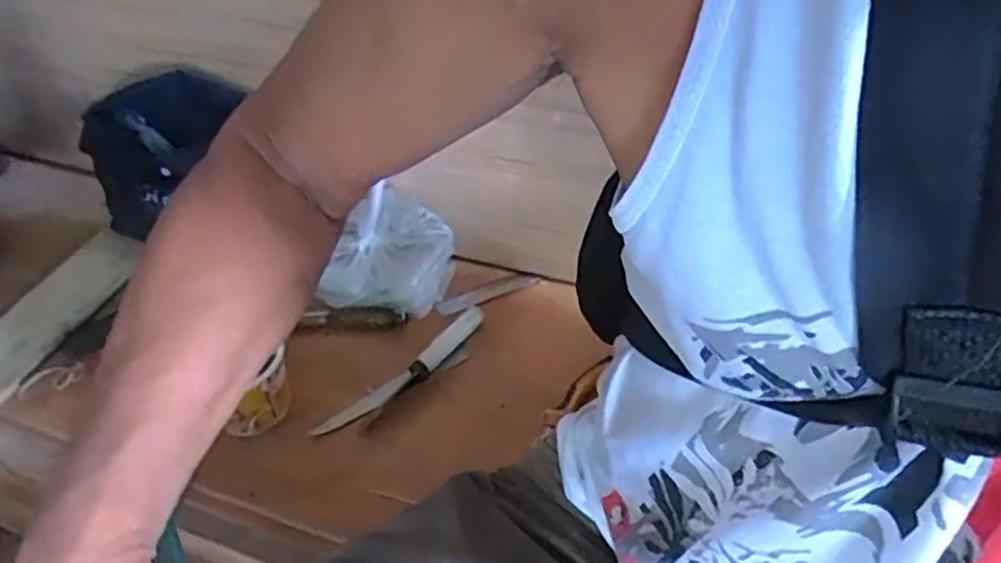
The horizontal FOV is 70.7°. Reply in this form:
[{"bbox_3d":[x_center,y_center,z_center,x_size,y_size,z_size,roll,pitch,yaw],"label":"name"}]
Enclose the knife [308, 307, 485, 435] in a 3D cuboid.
[{"bbox_3d":[-0.096,0.092,0.724,0.211,0.018,0.032,-34,55,-26],"label":"knife"}]

